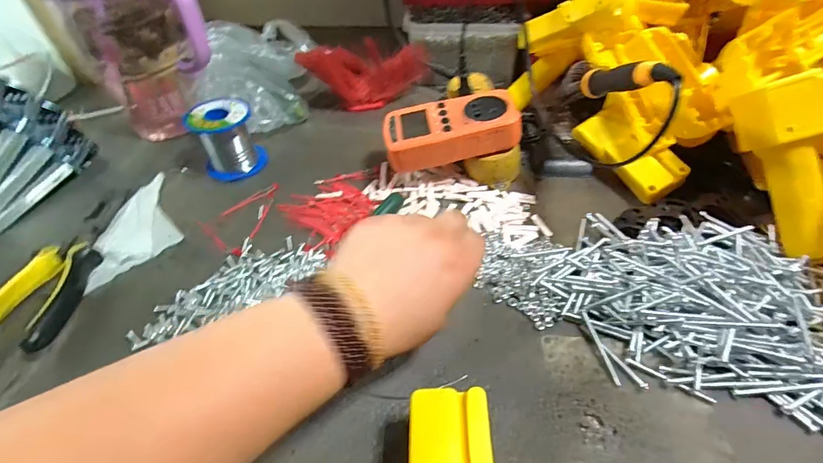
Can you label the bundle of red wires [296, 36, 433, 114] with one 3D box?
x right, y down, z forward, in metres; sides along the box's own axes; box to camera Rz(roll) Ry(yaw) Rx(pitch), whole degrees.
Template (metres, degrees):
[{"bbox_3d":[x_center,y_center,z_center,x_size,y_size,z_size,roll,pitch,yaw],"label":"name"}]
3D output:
[{"bbox_3d":[-0.056,-0.213,0.526,0.166,0.074,0.077,-7,47,-4],"label":"bundle of red wires"}]

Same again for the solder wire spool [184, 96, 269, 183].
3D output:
[{"bbox_3d":[-0.198,-0.100,0.430,0.064,0.061,0.064,-23,50,-19],"label":"solder wire spool"}]

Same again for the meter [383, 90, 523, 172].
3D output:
[{"bbox_3d":[0.036,-0.100,0.390,0.127,0.041,0.071,-5,46,-2],"label":"meter"}]

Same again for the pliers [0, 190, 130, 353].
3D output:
[{"bbox_3d":[-0.292,0.018,0.345,0.052,0.024,0.186,-2,46,1],"label":"pliers"}]

